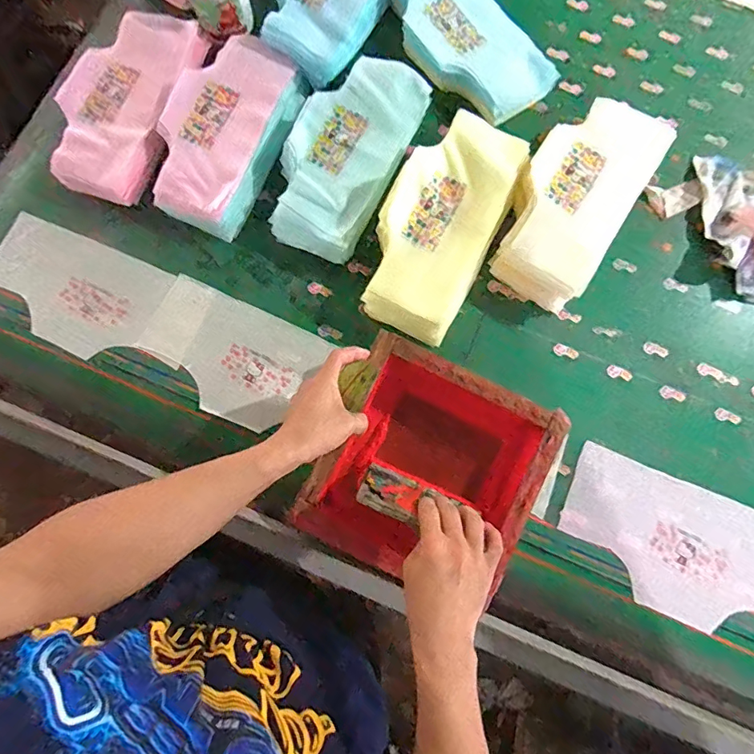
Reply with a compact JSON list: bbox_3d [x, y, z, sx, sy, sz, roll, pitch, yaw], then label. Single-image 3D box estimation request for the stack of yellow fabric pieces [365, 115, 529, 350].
[{"bbox_3d":[0.086,-0.202,0.623,0.154,0.066,0.295,25,81,6],"label":"stack of yellow fabric pieces"}]

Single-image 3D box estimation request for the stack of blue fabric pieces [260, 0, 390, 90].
[{"bbox_3d":[-0.069,-0.585,0.719,0.159,0.049,0.293,26,79,5],"label":"stack of blue fabric pieces"}]

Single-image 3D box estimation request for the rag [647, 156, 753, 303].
[{"bbox_3d":[0.530,-0.224,0.656,0.165,0.033,0.231,-36,80,-7],"label":"rag"}]

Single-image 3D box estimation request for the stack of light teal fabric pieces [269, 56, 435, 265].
[{"bbox_3d":[-0.045,-0.318,0.663,0.156,0.049,0.302,25,79,5],"label":"stack of light teal fabric pieces"}]

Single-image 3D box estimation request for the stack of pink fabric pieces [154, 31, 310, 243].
[{"bbox_3d":[-0.220,-0.353,0.674,0.172,0.046,0.291,24,79,5],"label":"stack of pink fabric pieces"}]

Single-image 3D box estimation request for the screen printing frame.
[{"bbox_3d":[0.064,0.113,0.562,0.250,0.069,0.252,24,79,5],"label":"screen printing frame"}]

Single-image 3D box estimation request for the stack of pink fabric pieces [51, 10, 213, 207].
[{"bbox_3d":[-0.369,-0.398,0.678,0.154,0.049,0.292,15,79,3],"label":"stack of pink fabric pieces"}]

